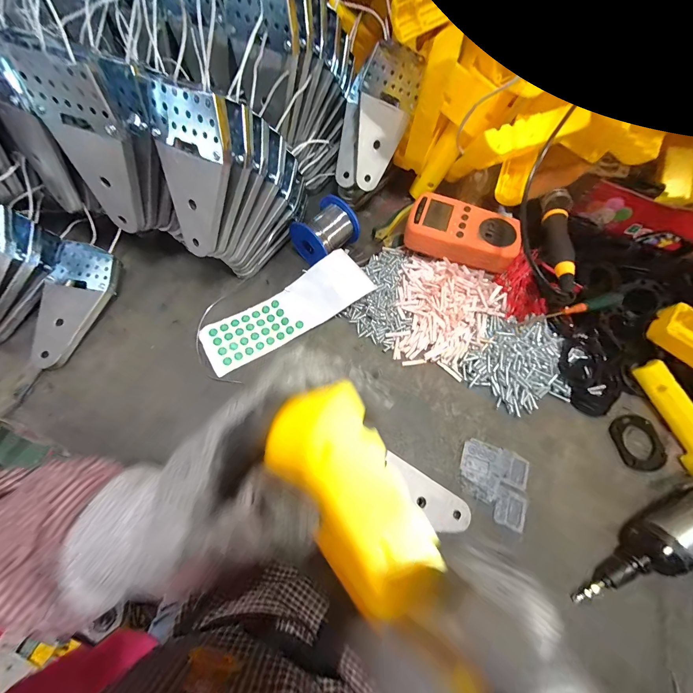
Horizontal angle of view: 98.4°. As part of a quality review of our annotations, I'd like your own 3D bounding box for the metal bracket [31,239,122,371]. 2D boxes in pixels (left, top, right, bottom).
[{"bbox_3d":[-0.313,-0.048,0.336,0.069,0.027,0.136,22,73,6],"label":"metal bracket"}]

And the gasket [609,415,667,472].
[{"bbox_3d":[0.319,0.105,0.327,0.052,0.005,0.058,-10,73,-5],"label":"gasket"}]

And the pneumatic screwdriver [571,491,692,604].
[{"bbox_3d":[0.329,0.160,0.278,0.267,0.051,0.034,-27,75,-10],"label":"pneumatic screwdriver"}]

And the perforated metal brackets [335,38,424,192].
[{"bbox_3d":[0.026,-0.268,0.357,0.081,0.043,0.147,31,118,8],"label":"perforated metal brackets"}]

